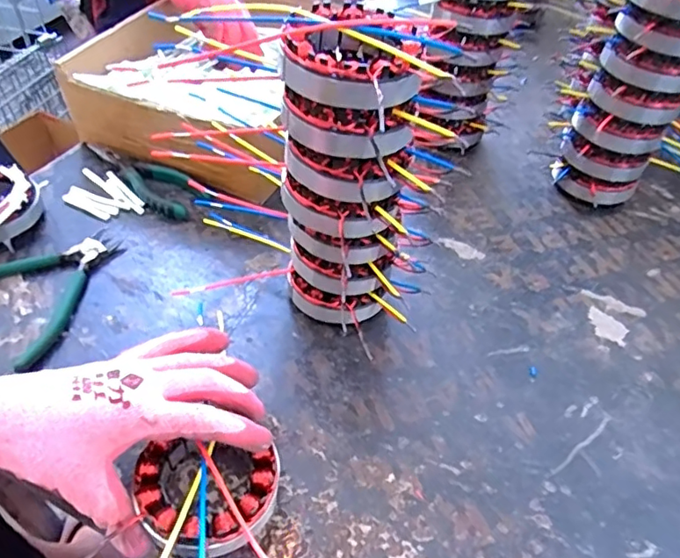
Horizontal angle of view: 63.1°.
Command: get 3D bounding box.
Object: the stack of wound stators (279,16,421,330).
[{"bbox_3d":[-0.003,-0.059,0.397,0.078,0.232,0.074,-5,46,-9],"label":"stack of wound stators"}]

